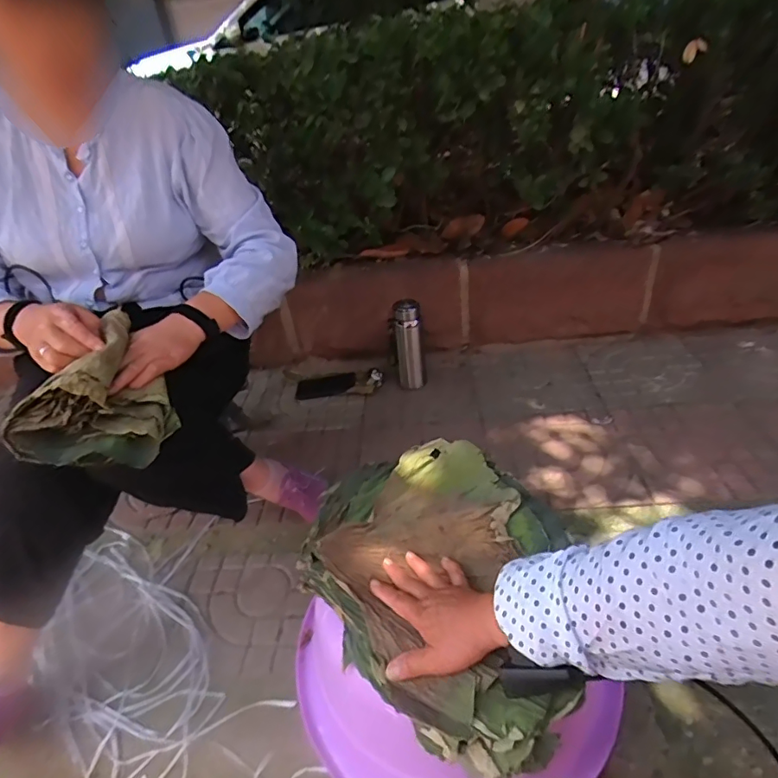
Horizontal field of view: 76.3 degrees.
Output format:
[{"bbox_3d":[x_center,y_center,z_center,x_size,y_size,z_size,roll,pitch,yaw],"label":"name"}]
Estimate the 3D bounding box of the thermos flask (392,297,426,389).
[{"bbox_3d":[0.051,-0.113,1.306,0.076,0.238,0.064,-6,38,3],"label":"thermos flask"}]

